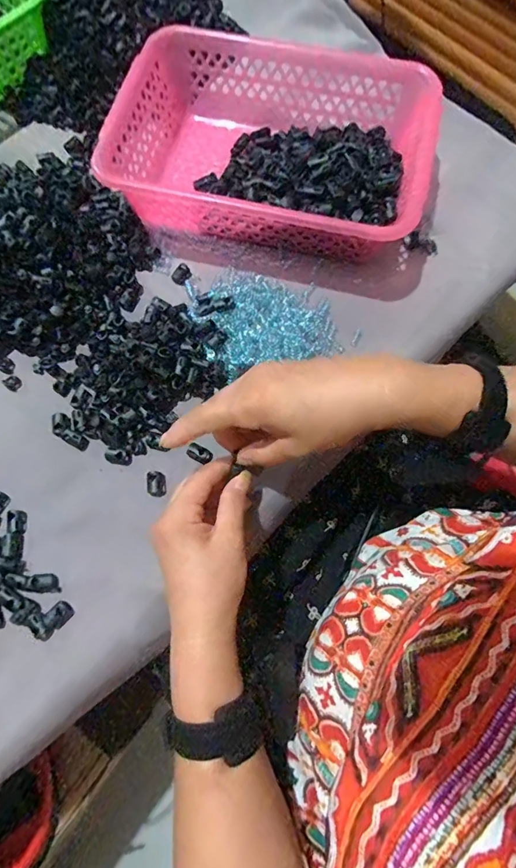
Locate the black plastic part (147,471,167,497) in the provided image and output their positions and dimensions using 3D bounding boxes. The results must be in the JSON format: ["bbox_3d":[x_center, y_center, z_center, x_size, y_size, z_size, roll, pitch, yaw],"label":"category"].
[{"bbox_3d":[-0.090,0.044,0.375,0.015,0.008,0.022,-8,72,-1],"label":"black plastic part"}]

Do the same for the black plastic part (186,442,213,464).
[{"bbox_3d":[-0.053,0.017,0.380,0.020,0.009,0.013,23,74,9],"label":"black plastic part"}]

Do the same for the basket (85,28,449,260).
[{"bbox_3d":[0.012,-0.294,0.442,0.296,0.072,0.215,13,73,6],"label":"basket"}]

